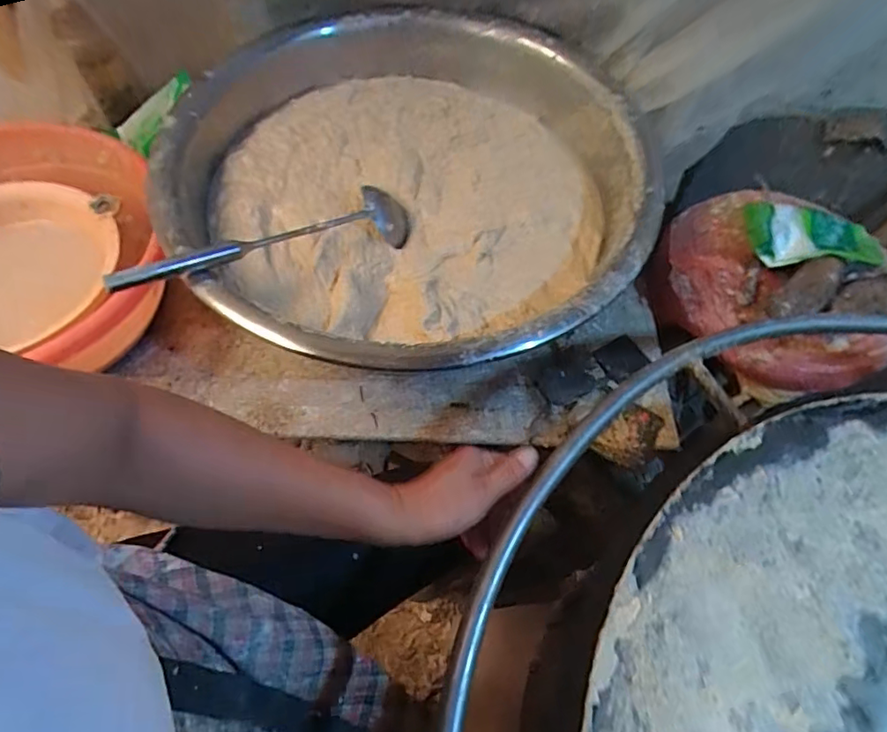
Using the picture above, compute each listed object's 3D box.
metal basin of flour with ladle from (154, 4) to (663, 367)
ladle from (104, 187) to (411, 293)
[{"bbox_3d":[-0.038,-0.264,0.707,0.595,0.152,0.629,2,60,-3],"label":"metal basin of flour with ladle"},{"bbox_3d":[-0.189,-0.139,0.604,0.328,0.056,0.057,-23,64,-32],"label":"ladle"}]

